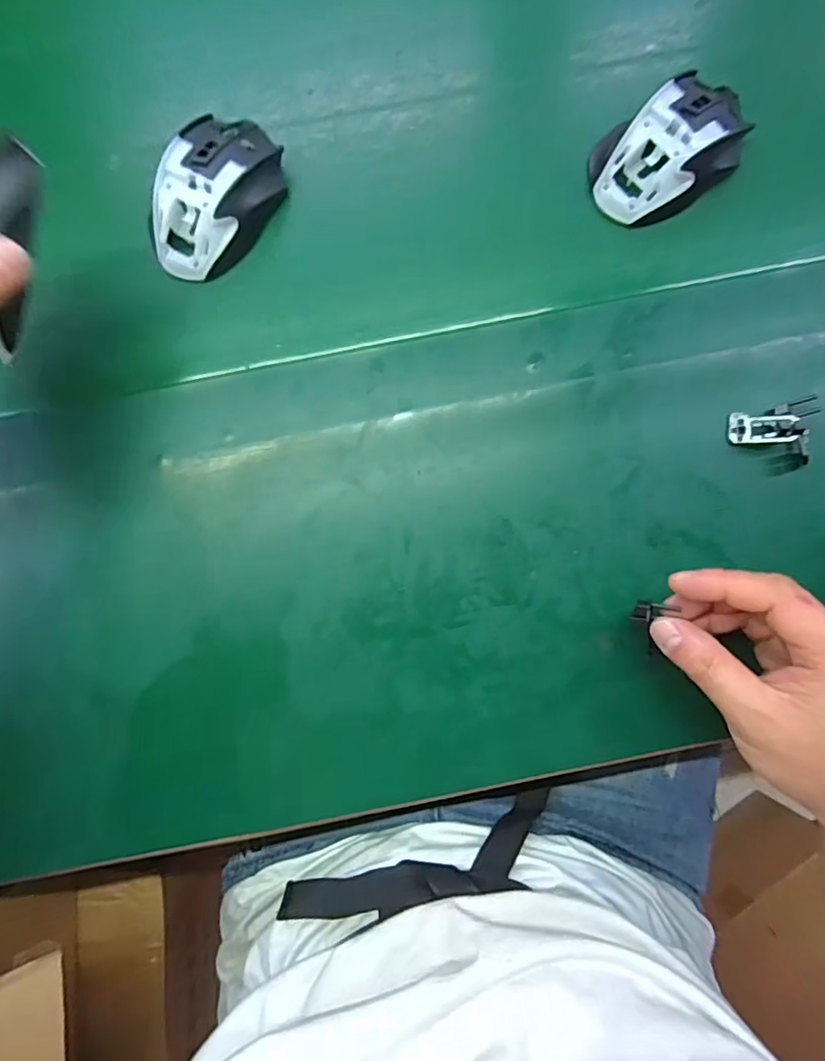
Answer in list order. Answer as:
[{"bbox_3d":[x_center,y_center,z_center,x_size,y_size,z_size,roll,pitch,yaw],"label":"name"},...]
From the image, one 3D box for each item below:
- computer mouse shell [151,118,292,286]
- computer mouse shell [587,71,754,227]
[{"bbox_3d":[-0.137,-0.231,0.375,0.061,0.041,0.115,31,87,2],"label":"computer mouse shell"},{"bbox_3d":[0.178,-0.260,0.369,0.105,0.037,0.070,-30,87,-2],"label":"computer mouse shell"}]

